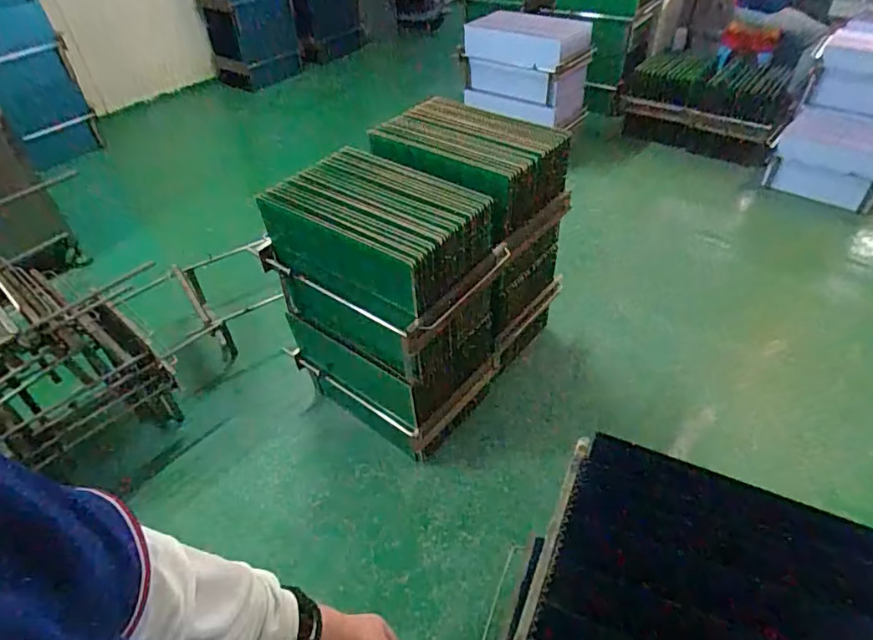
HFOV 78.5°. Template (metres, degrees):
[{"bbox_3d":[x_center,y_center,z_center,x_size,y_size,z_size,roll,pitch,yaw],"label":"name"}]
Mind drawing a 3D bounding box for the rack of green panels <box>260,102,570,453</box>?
[{"bbox_3d":[-0.013,-0.140,1.685,0.601,0.777,0.759,27,51,28],"label":"rack of green panels"}]

